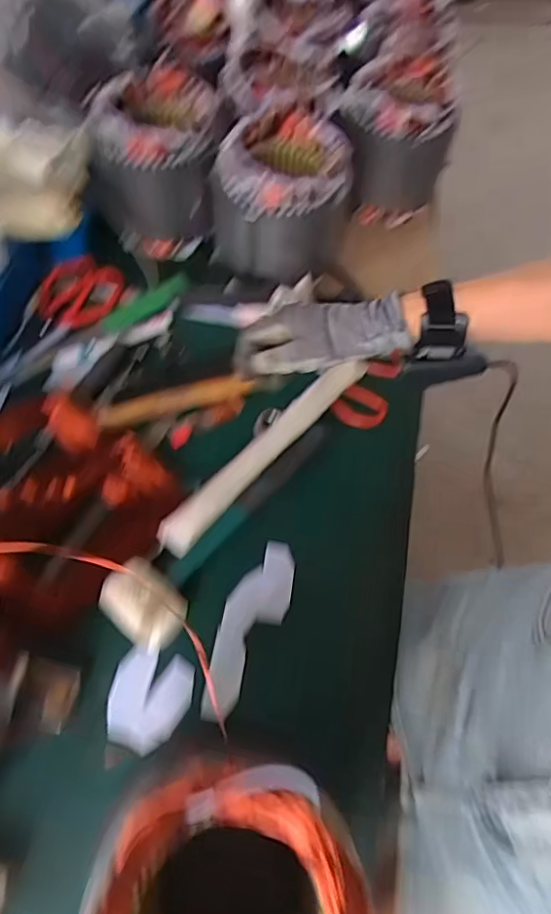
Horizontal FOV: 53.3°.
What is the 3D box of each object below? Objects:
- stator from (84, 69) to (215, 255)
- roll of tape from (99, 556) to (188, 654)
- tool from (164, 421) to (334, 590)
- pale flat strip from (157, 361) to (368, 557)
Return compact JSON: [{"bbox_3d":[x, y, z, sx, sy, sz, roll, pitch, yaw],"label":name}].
[{"bbox_3d":[-0.143,-0.357,0.683,0.132,0.166,0.121,11,60,3],"label":"stator"},{"bbox_3d":[-0.117,0.131,0.495,0.075,0.041,0.053,35,64,15],"label":"roll of tape"},{"bbox_3d":[-0.023,0.044,0.578,0.024,0.020,0.234,38,65,17],"label":"tool"},{"bbox_3d":[-0.007,-0.011,0.590,0.032,0.025,0.300,39,64,17],"label":"pale flat strip"}]

